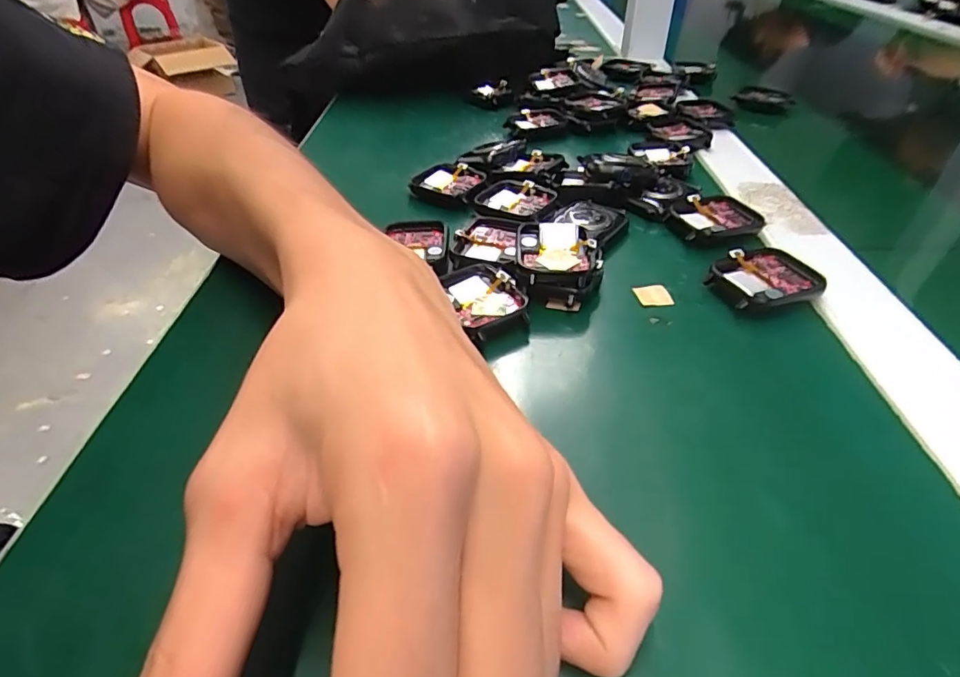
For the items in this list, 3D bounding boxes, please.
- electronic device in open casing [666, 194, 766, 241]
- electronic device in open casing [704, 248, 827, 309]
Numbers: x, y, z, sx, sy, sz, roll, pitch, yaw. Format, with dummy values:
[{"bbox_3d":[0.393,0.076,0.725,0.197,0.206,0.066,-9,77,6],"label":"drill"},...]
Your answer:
[{"bbox_3d":[0.129,-0.066,0.291,0.045,0.010,0.036,-6,41,-6],"label":"electronic device in open casing"},{"bbox_3d":[0.132,-0.027,0.247,0.046,0.012,0.036,-12,42,-13],"label":"electronic device in open casing"}]

